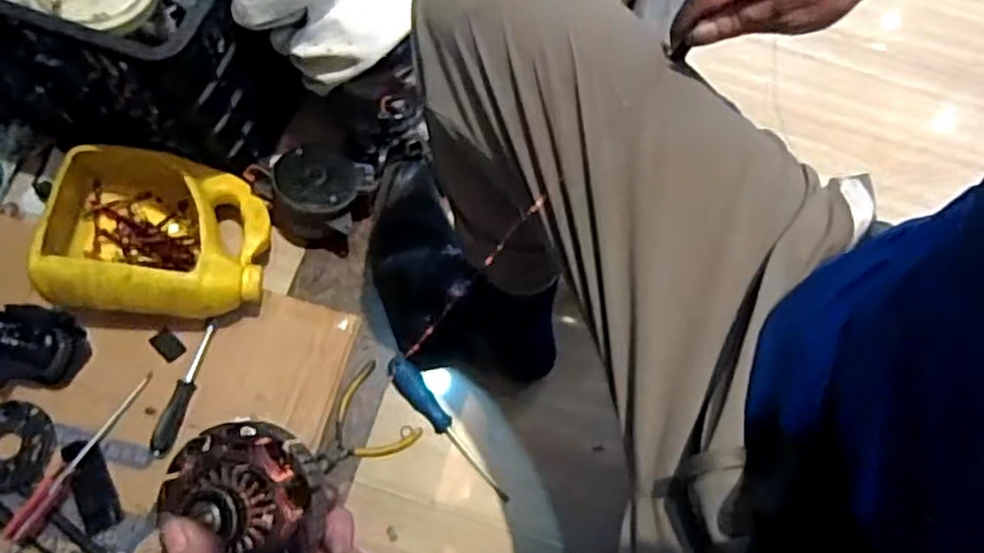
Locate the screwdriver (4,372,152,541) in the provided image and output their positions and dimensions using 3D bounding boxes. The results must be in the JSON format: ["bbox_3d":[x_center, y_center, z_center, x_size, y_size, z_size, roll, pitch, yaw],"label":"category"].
[{"bbox_3d":[-0.439,0.189,0.759,0.033,0.026,0.197,26,59,7],"label":"screwdriver"}]

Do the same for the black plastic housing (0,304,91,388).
[{"bbox_3d":[-0.517,0.074,0.765,0.122,0.059,0.081,2,69,-3],"label":"black plastic housing"}]

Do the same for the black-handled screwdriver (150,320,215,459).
[{"bbox_3d":[-0.346,0.122,0.786,0.026,0.029,0.153,9,70,-1],"label":"black-handled screwdriver"}]

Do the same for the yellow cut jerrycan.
[{"bbox_3d":[-0.376,-0.047,0.801,0.230,0.125,0.182,3,69,-2],"label":"yellow cut jerrycan"}]

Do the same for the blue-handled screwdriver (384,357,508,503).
[{"bbox_3d":[-0.053,0.174,0.796,0.028,0.035,0.196,-34,76,-14],"label":"blue-handled screwdriver"}]

